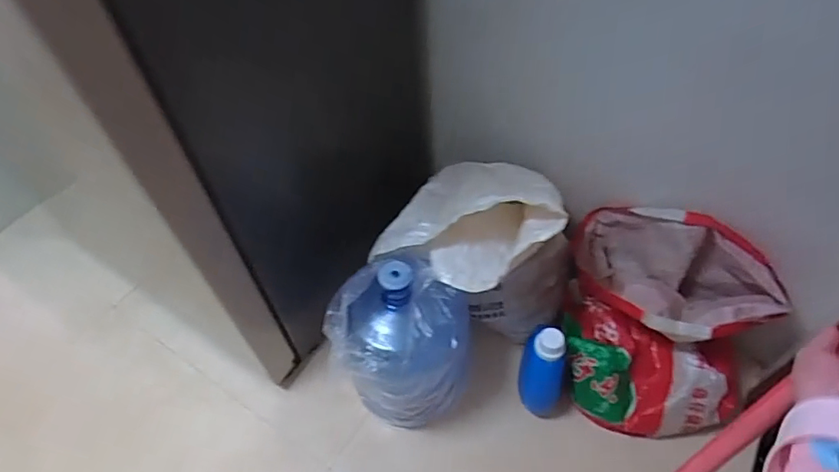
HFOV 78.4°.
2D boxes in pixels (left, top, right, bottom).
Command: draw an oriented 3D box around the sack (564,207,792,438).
[{"bbox_3d":[0.531,0.174,1.133,0.385,0.388,0.381,8,51,8],"label":"sack"}]

